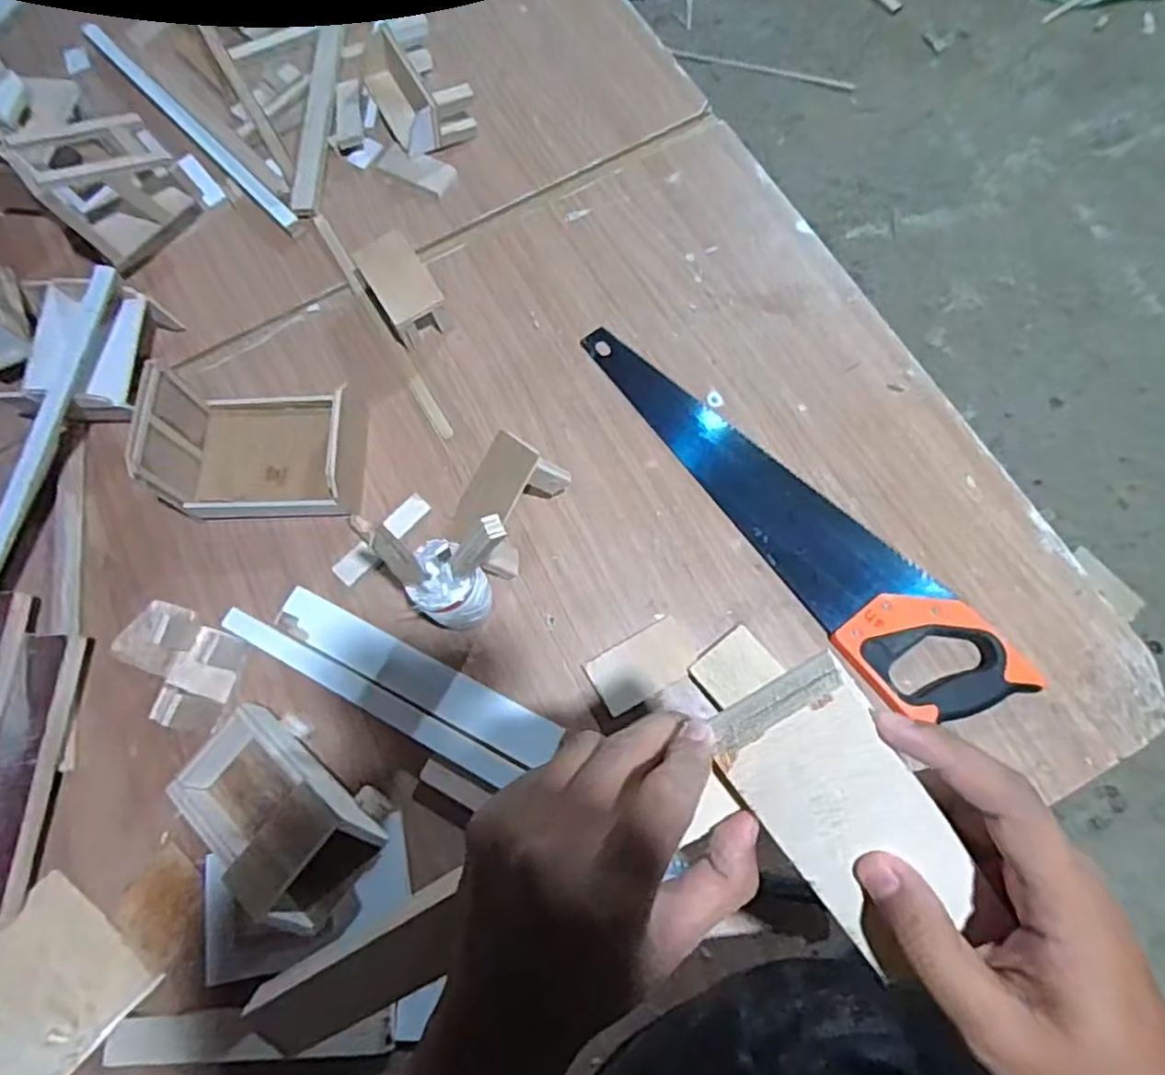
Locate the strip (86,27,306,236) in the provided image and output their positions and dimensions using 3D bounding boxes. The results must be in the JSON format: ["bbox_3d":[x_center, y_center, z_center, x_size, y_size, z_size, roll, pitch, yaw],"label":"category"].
[{"bbox_3d":[-0.494,-0.517,0.861,0.024,0.013,0.462,-43,77,-10],"label":"strip"}]

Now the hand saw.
[{"bbox_3d":[0.195,-0.035,0.677,0.119,0.034,0.531,-39,76,-9],"label":"hand saw"}]

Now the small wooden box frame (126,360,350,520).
[{"bbox_3d":[-0.316,-0.090,0.671,0.173,0.107,0.133,-1,74,2],"label":"small wooden box frame"}]

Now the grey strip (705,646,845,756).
[{"bbox_3d":[0.072,0.061,0.261,0.051,0.026,0.004,-35,100,15],"label":"grey strip"}]

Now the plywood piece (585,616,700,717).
[{"bbox_3d":[0.057,0.118,0.644,0.095,0.008,0.056,-30,67,-3],"label":"plywood piece"}]

